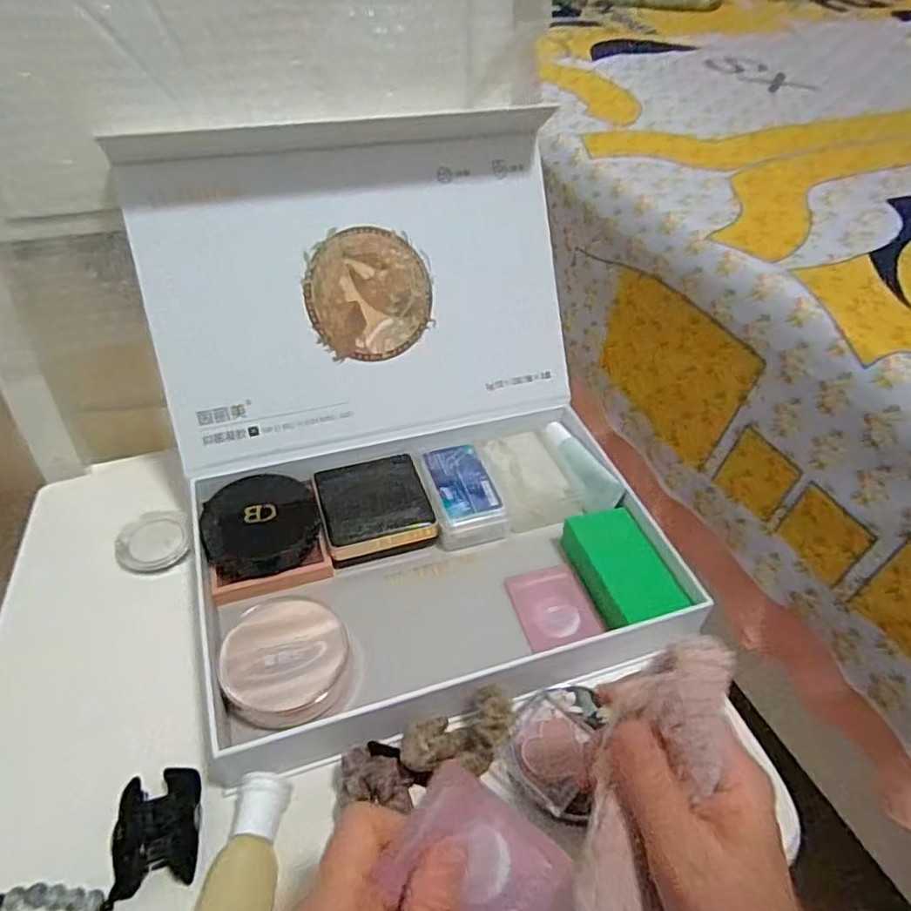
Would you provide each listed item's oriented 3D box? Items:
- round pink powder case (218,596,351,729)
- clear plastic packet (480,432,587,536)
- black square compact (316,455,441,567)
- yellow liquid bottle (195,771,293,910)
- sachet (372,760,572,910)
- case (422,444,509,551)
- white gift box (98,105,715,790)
[{"bbox_3d":[-0.096,0.115,0.373,0.068,0.026,0.070,2,46,-2],"label":"round pink powder case"},{"bbox_3d":[0.053,0.018,0.490,0.058,0.026,0.074,-18,50,-20],"label":"clear plastic packet"},{"bbox_3d":[-0.058,0.036,0.464,0.073,0.018,0.076,-13,49,-16],"label":"black square compact"},{"bbox_3d":[-0.099,0.191,0.308,0.033,0.022,0.076,1,46,-3],"label":"yellow liquid bottle"},{"bbox_3d":[0.008,0.157,0.253,0.066,0.004,0.050,41,77,-7],"label":"sachet"},{"bbox_3d":[0.005,0.027,0.469,0.045,0.023,0.075,-11,48,-14],"label":"case"},{"bbox_3d":[-0.029,-0.036,0.410,0.280,0.209,0.311,-15,49,-18],"label":"white gift box"}]

